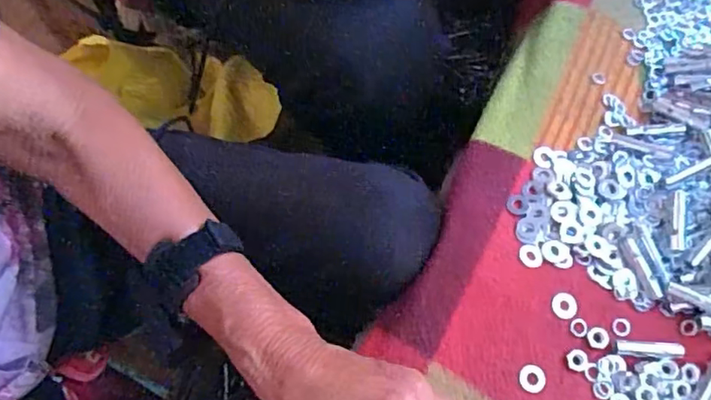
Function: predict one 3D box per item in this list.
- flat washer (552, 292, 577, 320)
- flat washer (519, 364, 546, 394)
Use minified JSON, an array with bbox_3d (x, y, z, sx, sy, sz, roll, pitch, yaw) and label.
[{"bbox_3d":[0.147,0.074,0.400,0.017,0.004,0.019,40,71,13],"label":"flat washer"},{"bbox_3d":[0.118,0.119,0.380,0.018,0.004,0.018,1,71,-3],"label":"flat washer"}]

